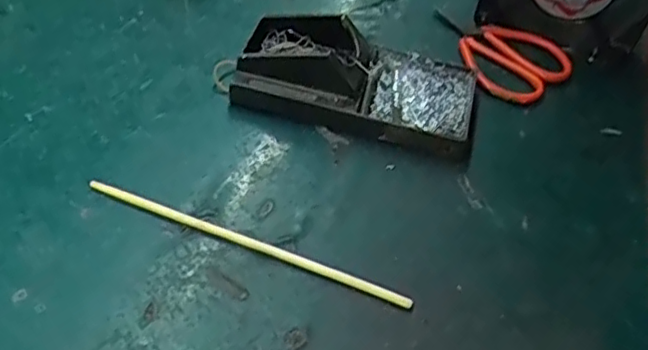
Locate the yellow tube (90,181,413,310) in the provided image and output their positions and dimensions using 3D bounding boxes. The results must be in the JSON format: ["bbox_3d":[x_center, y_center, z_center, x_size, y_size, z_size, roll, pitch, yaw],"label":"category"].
[{"bbox_3d":[-0.044,0.037,0.356,0.193,0.006,0.007,20,50,11],"label":"yellow tube"}]

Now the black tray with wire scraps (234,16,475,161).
[{"bbox_3d":[0.025,-0.069,0.431,0.154,0.040,0.084,14,49,6],"label":"black tray with wire scraps"}]

